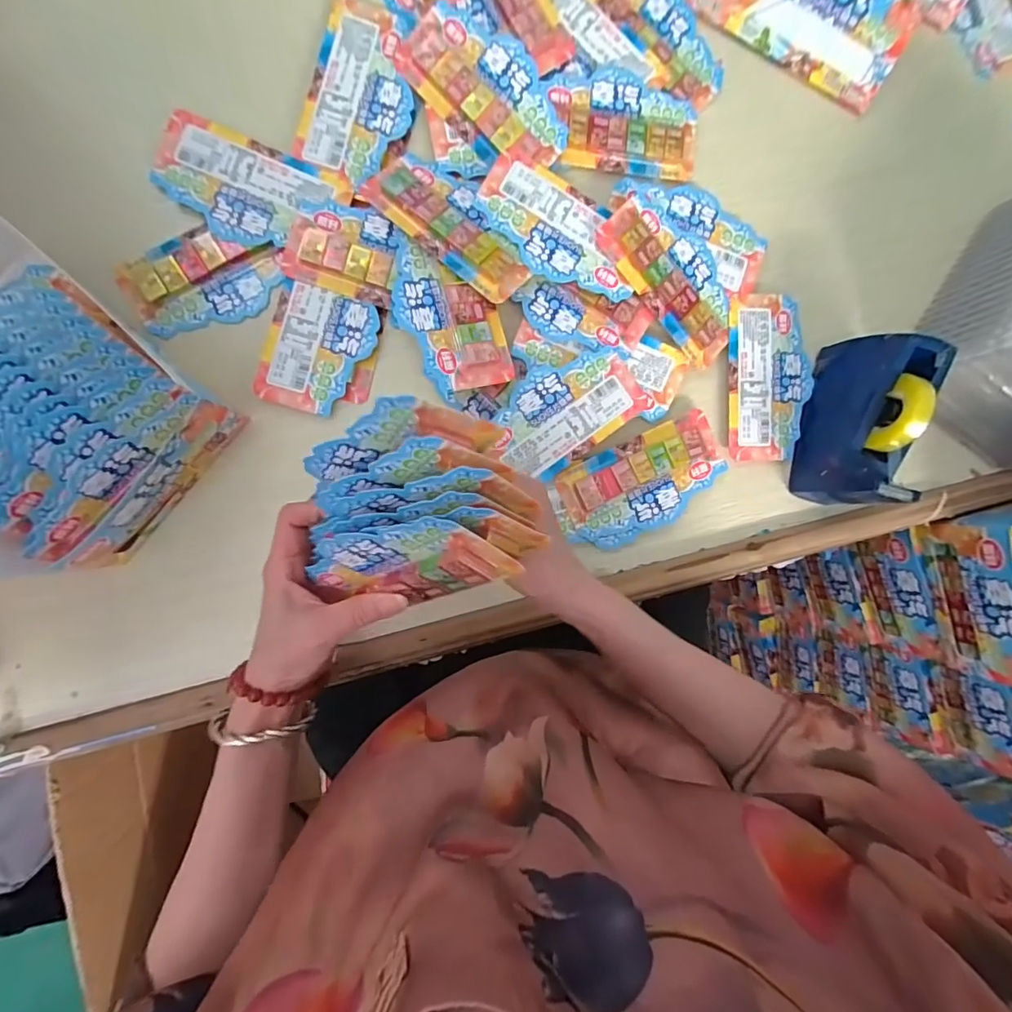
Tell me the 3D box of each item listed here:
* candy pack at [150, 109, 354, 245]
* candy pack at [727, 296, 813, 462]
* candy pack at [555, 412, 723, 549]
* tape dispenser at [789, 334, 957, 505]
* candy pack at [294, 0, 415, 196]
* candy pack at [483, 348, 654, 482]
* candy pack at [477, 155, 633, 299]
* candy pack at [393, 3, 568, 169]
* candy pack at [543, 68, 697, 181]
[{"bbox_3d":[-0.202,-0.247,0.382,0.136,0.006,0.078,21,88,-6],"label":"candy pack"},{"bbox_3d":[0.237,-0.114,0.436,0.079,0.007,0.143,-2,90,-6],"label":"candy pack"},{"bbox_3d":[0.123,-0.021,0.419,0.142,0.010,0.077,-27,93,-6],"label":"candy pack"},{"bbox_3d":[0.299,-0.072,0.402,0.047,0.092,0.137,15,89,-6],"label":"tape dispenser"},{"bbox_3d":[-0.116,-0.329,0.389,0.078,0.007,0.140,13,89,-6],"label":"candy pack"},{"bbox_3d":[0.050,-0.081,0.408,0.137,0.007,0.076,-36,94,-5],"label":"candy pack"},{"bbox_3d":[0.044,-0.223,0.401,0.138,0.016,0.077,29,87,-6],"label":"candy pack"},{"bbox_3d":[-0.012,-0.339,0.393,0.144,0.016,0.075,41,86,-5],"label":"candy pack"},{"bbox_3d":[0.102,-0.326,0.410,0.127,0.009,0.077,1,90,-6],"label":"candy pack"}]

